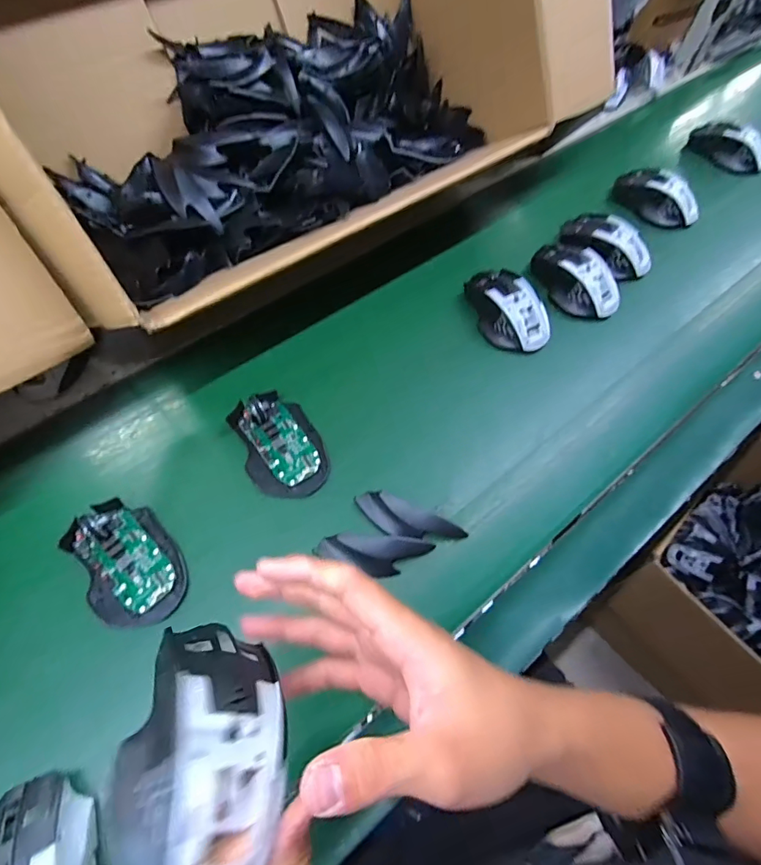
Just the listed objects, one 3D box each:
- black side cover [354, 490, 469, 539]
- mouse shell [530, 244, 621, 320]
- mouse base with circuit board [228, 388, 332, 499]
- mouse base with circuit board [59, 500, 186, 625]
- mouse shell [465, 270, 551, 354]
[{"bbox_3d":[0.024,0.080,0.402,0.099,0.016,0.031,21,64,8],"label":"black side cover"},{"bbox_3d":[0.233,-0.184,0.549,0.076,0.042,0.114,-25,67,-15],"label":"mouse shell"},{"bbox_3d":[-0.097,0.009,0.436,0.071,0.026,0.111,-27,68,-15],"label":"mouse base with circuit board"},{"bbox_3d":[-0.211,0.105,0.377,0.072,0.024,0.113,-32,69,-17],"label":"mouse base with circuit board"},{"bbox_3d":[0.143,-0.143,0.522,0.068,0.035,0.115,-24,67,-14],"label":"mouse shell"}]

